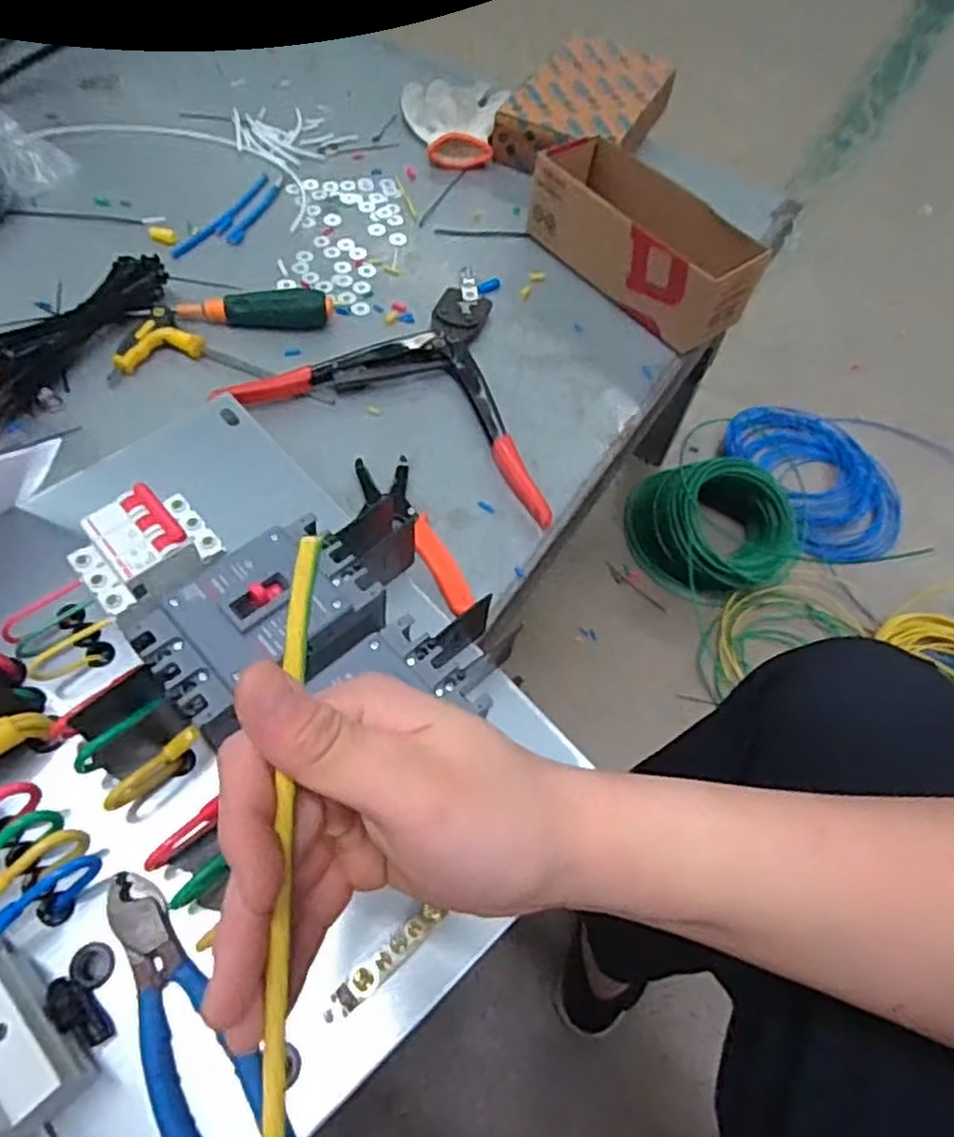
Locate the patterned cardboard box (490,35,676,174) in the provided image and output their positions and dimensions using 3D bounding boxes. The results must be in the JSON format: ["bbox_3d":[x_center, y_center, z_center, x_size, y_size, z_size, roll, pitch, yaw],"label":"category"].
[{"bbox_3d":[0.125,-0.522,0.850,0.145,0.057,0.248,23,59,8],"label":"patterned cardboard box"}]

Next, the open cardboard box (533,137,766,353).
[{"bbox_3d":[0.155,-0.313,0.708,0.094,0.085,0.238,-31,66,-22],"label":"open cardboard box"}]

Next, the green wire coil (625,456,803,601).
[{"bbox_3d":[0.348,-0.071,1.062,0.219,0.114,0.207,3,59,-4],"label":"green wire coil"}]

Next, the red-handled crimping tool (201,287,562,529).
[{"bbox_3d":[-0.028,-0.170,0.629,0.257,0.026,0.219,21,59,7],"label":"red-handled crimping tool"}]

